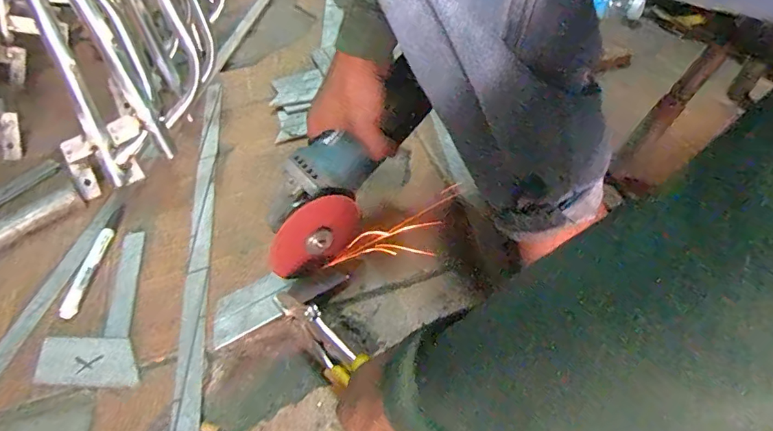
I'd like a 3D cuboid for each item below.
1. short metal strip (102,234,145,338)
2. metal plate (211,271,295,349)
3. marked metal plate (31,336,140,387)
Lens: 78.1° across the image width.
[{"bbox_3d":[-0.280,0.068,0.512,0.025,0.004,0.139,-11,47,-6],"label":"short metal strip"},{"bbox_3d":[-0.129,0.085,0.453,0.084,0.005,0.046,-26,57,-26],"label":"metal plate"},{"bbox_3d":[-0.283,0.137,0.452,0.103,0.004,0.047,0,47,4],"label":"marked metal plate"}]

